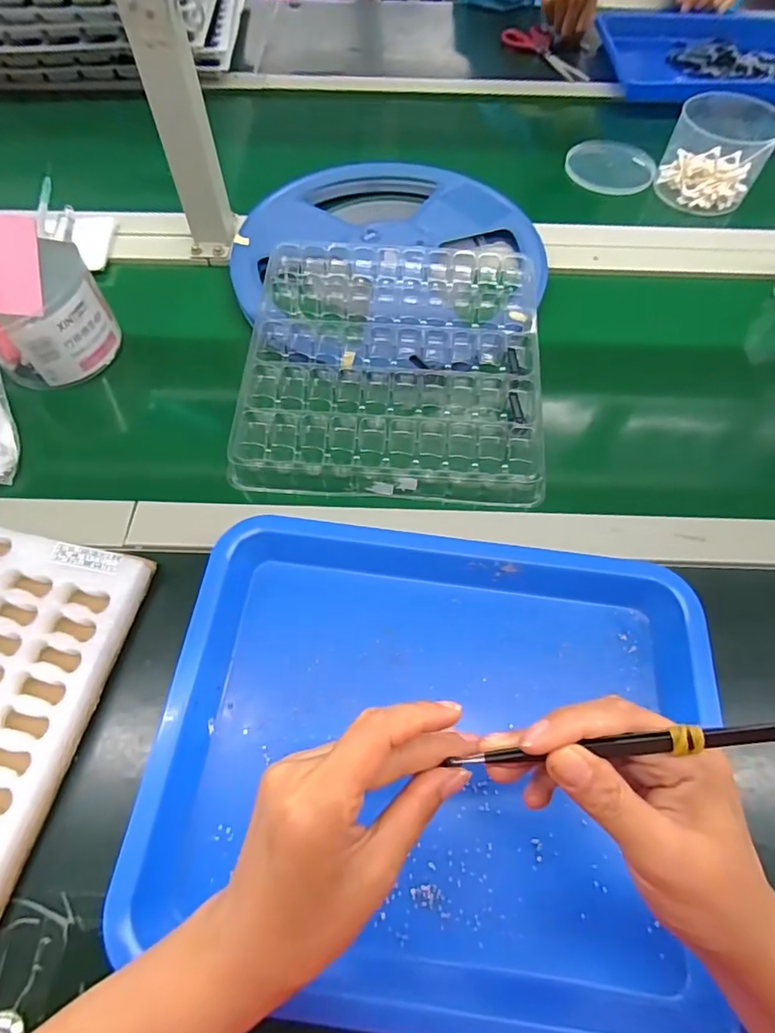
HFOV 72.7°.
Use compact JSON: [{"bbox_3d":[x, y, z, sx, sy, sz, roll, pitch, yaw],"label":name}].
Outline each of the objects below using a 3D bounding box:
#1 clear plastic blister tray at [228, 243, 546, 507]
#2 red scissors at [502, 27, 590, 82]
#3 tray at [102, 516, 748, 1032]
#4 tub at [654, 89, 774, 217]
[{"bbox_3d":[0.006,-0.141,0.466,0.253,0.028,0.256,3,61,1],"label":"clear plastic blister tray"},{"bbox_3d":[0.251,-0.710,0.807,0.061,0.018,0.164,-28,67,-14],"label":"red scissors"},{"bbox_3d":[0.029,0.139,0.321,0.322,0.034,0.272,6,63,2],"label":"tray"},{"bbox_3d":[0.385,-0.428,0.615,0.110,0.082,0.089,29,65,15],"label":"tub"}]

